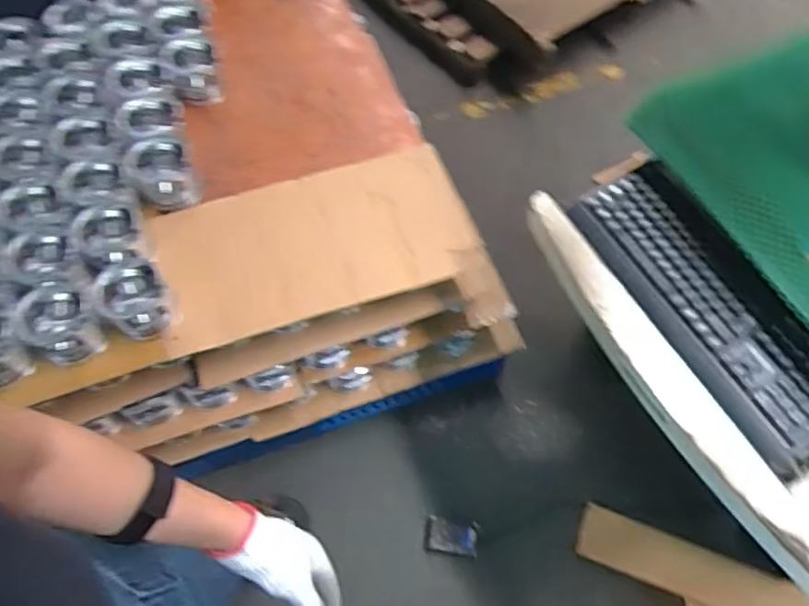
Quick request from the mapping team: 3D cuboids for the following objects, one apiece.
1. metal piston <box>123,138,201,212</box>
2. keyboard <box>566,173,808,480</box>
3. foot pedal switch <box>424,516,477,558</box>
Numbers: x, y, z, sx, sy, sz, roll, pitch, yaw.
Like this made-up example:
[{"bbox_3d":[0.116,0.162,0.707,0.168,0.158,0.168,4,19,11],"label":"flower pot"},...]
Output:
[{"bbox_3d":[-0.453,-0.241,1.169,0.113,0.066,0.116,0,63,0],"label":"metal piston"},{"bbox_3d":[0.399,0.005,0.844,0.118,0.029,0.434,-25,66,-13],"label":"keyboard"},{"bbox_3d":[0.102,0.509,1.353,0.111,0.016,0.071,9,62,6],"label":"foot pedal switch"}]

